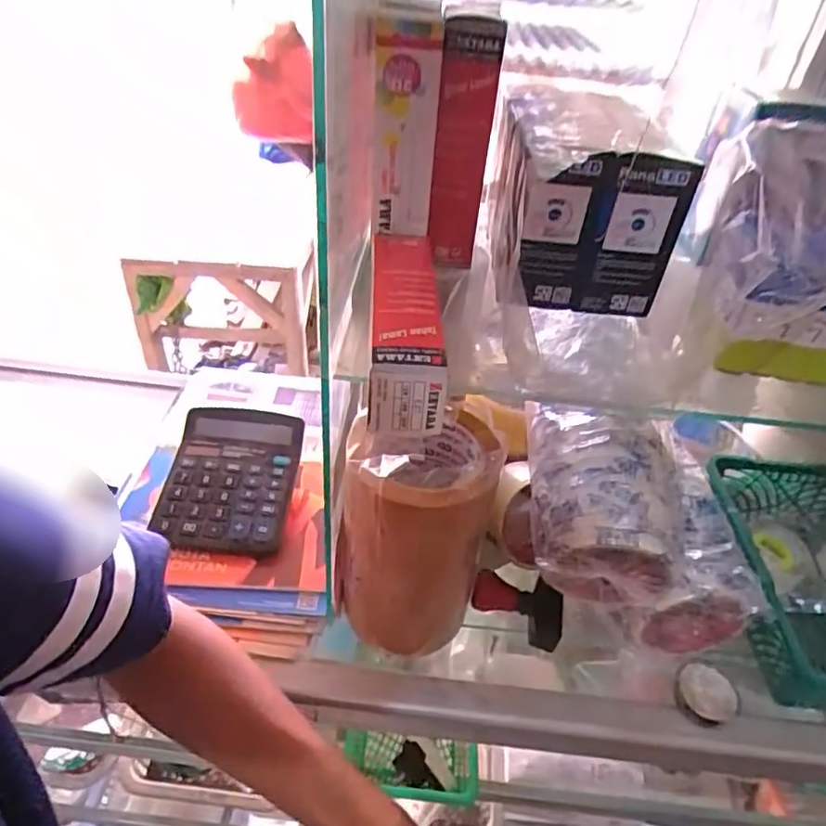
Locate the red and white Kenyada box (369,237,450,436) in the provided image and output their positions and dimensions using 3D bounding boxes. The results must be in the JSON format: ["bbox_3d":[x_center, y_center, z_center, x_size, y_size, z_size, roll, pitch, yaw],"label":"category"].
[{"bbox_3d":[-0.005,-0.056,0.365,0.044,0.042,0.165,2,39,-5],"label":"red and white Kenyada box"}]

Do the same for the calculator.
[{"bbox_3d":[-0.174,0.060,0.574,0.116,0.015,0.152,5,52,-2],"label":"calculator"}]

